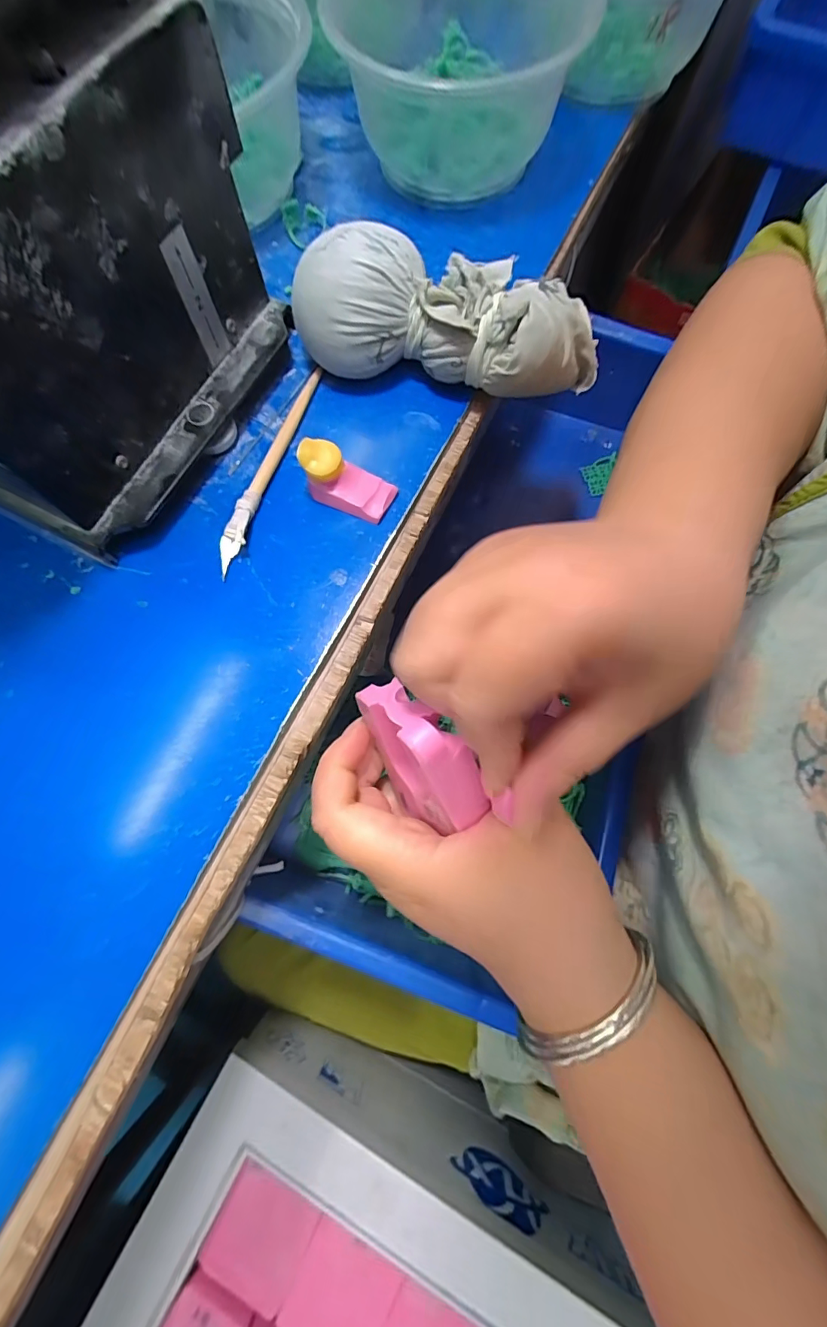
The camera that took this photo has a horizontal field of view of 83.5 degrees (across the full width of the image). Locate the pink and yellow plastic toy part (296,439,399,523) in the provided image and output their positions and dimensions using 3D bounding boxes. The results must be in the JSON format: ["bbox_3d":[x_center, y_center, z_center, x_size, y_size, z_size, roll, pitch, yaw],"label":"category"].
[{"bbox_3d":[-0.030,-0.084,0.211,0.041,0.022,0.021,19,75,6],"label":"pink and yellow plastic toy part"}]

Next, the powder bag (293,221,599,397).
[{"bbox_3d":[0.019,-0.157,0.217,0.142,0.050,0.061,9,75,3],"label":"powder bag"}]

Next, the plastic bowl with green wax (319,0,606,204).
[{"bbox_3d":[0.021,-0.335,0.260,0.146,0.064,0.154,12,75,4],"label":"plastic bowl with green wax"}]

